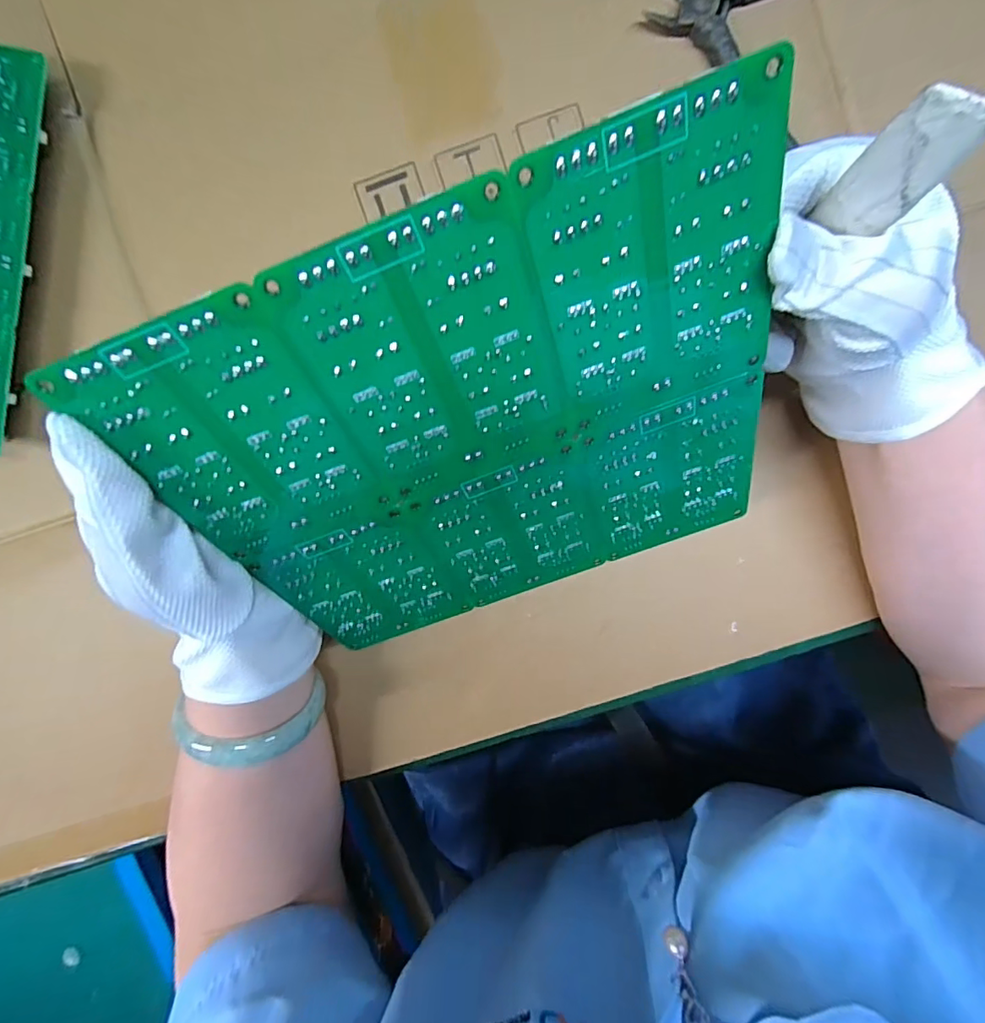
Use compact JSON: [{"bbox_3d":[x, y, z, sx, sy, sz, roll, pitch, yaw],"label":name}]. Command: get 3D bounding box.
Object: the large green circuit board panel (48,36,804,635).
[{"bbox_3d":[-0.002,-0.017,0.187,0.203,0.004,0.170,-20,137,6],"label":"large green circuit board panel"}]

